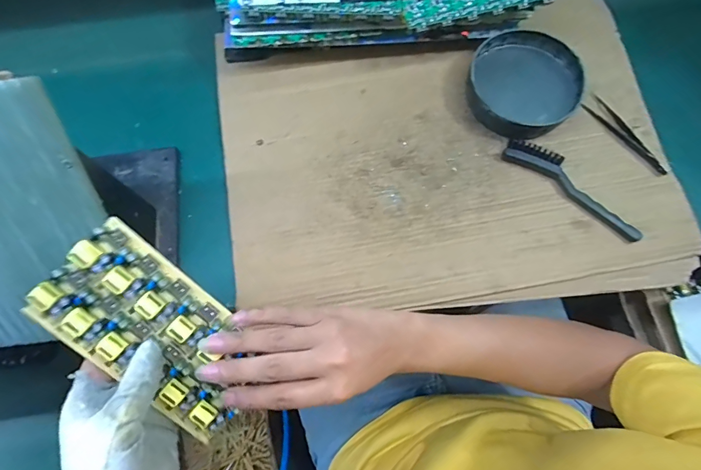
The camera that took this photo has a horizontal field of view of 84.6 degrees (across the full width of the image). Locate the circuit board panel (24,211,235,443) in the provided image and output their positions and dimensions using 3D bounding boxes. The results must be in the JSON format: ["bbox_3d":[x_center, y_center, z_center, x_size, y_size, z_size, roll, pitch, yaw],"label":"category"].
[{"bbox_3d":[-0.153,0.079,0.306,0.173,0.016,0.096,43,83,-11],"label":"circuit board panel"}]

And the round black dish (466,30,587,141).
[{"bbox_3d":[0.205,-0.180,0.466,0.128,0.038,0.128,0,74,1],"label":"round black dish"}]

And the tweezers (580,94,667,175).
[{"bbox_3d":[0.325,-0.118,0.456,0.019,0.014,0.119,-31,75,-8],"label":"tweezers"}]

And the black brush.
[{"bbox_3d":[0.252,-0.056,0.437,0.166,0.017,0.036,39,78,11],"label":"black brush"}]

